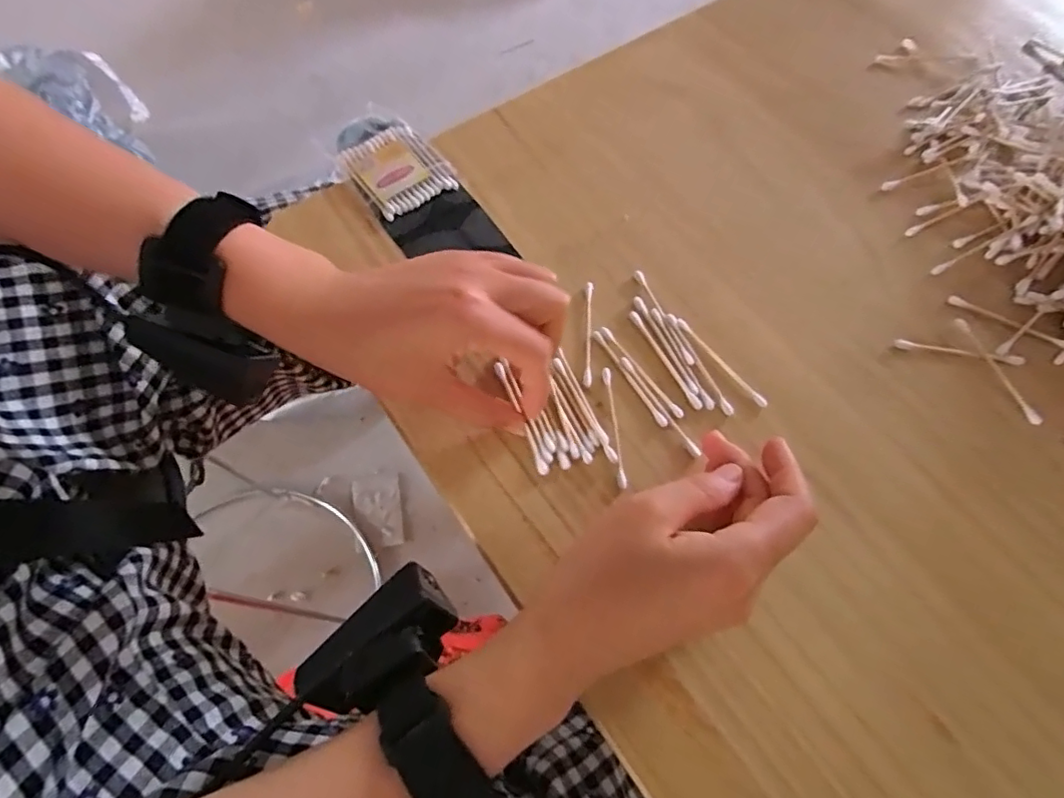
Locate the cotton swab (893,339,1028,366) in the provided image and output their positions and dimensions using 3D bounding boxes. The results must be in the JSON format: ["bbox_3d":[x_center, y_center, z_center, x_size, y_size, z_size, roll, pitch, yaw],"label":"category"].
[{"bbox_3d":[0.251,-0.028,0.336,0.071,0.004,0.007,9,66,7],"label":"cotton swab"}]

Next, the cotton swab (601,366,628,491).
[{"bbox_3d":[0.045,0.015,0.317,0.006,0.006,0.072,-4,66,1],"label":"cotton swab"}]

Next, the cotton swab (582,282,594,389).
[{"bbox_3d":[0.034,-0.039,0.344,0.005,0.005,0.070,2,66,3],"label":"cotton swab"}]

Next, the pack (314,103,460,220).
[{"bbox_3d":[-0.101,-0.169,0.406,0.061,0.008,0.098,-33,69,-14],"label":"pack"}]

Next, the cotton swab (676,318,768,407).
[{"bbox_3d":[0.110,-0.023,0.335,0.006,0.004,0.071,-35,69,-13],"label":"cotton swab"}]

